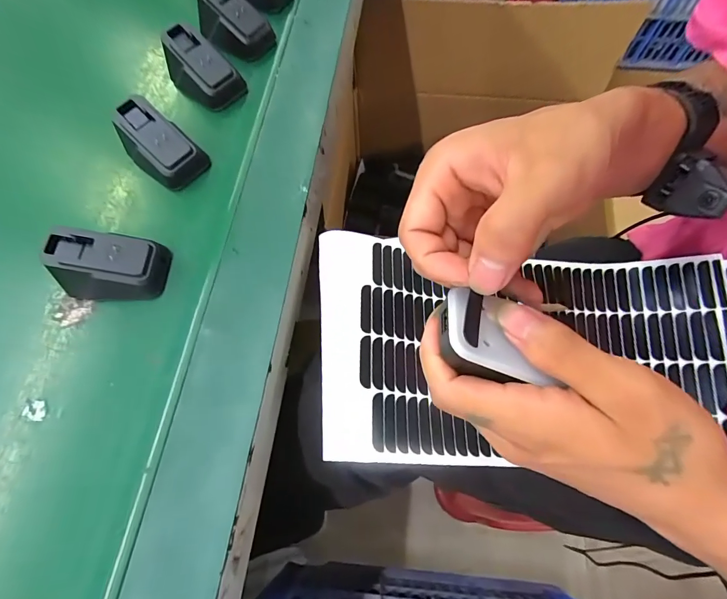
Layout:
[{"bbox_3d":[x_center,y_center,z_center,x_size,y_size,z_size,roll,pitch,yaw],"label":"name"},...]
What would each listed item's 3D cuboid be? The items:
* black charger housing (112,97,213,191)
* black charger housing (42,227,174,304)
[{"bbox_3d":[-0.160,-0.122,0.297,0.060,0.039,0.040,39,74,16],"label":"black charger housing"},{"bbox_3d":[-0.174,-0.024,0.258,0.066,0.038,0.039,-3,68,1],"label":"black charger housing"}]

